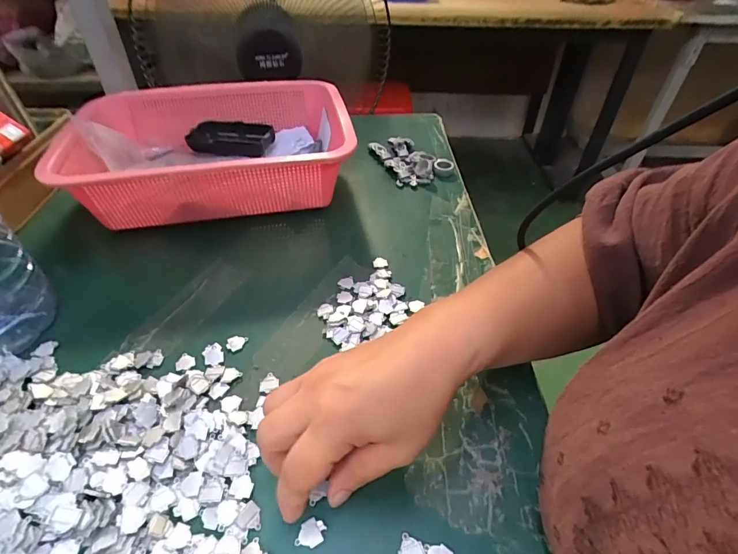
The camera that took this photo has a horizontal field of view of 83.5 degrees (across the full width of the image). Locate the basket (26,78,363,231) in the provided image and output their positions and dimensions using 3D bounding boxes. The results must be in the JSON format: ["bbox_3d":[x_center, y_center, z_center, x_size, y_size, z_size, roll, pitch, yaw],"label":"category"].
[{"bbox_3d":[-0.174,-0.150,0.486,0.282,0.090,0.225,-7,44,-7],"label":"basket"}]

